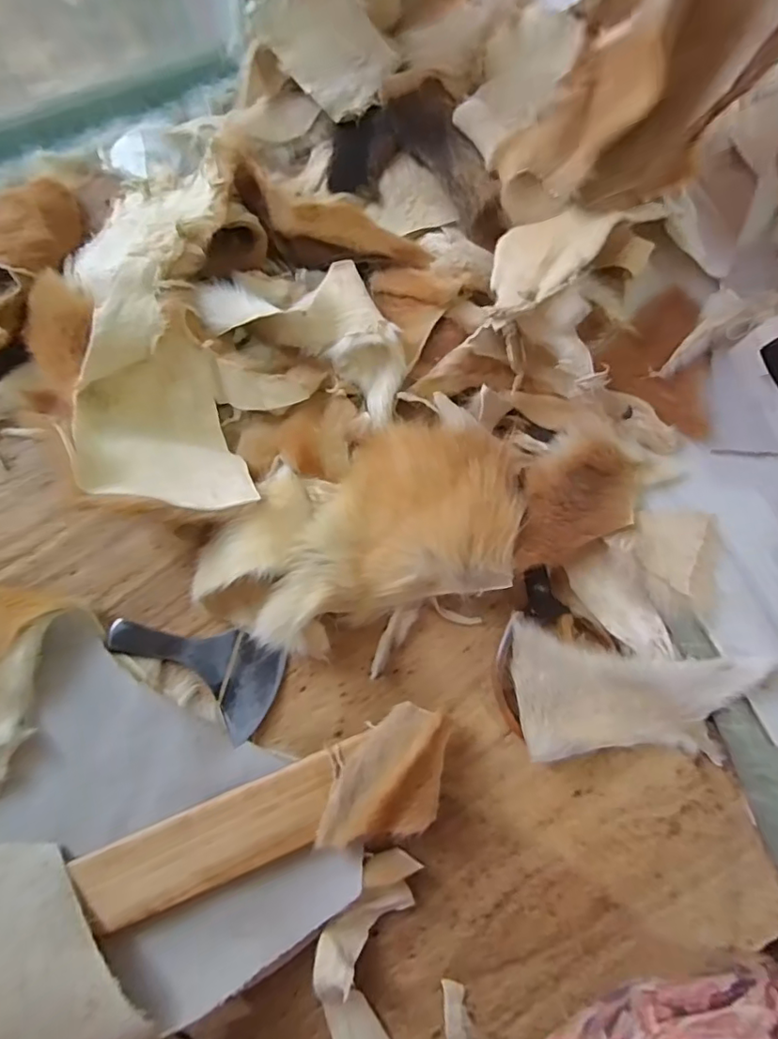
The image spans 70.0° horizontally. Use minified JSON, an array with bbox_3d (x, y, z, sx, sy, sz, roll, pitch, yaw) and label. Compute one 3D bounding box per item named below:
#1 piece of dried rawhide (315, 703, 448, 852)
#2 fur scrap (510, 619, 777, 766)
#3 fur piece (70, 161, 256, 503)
[{"bbox_3d":[-0.002,0.175,0.380,0.074,0.011,0.092,9,77,1],"label":"piece of dried rawhide"},{"bbox_3d":[0.175,0.135,0.407,0.173,0.030,0.090,10,77,1],"label":"fur scrap"},{"bbox_3d":[-0.178,-0.150,0.424,0.120,0.058,0.289,-7,78,-3],"label":"fur piece"}]

